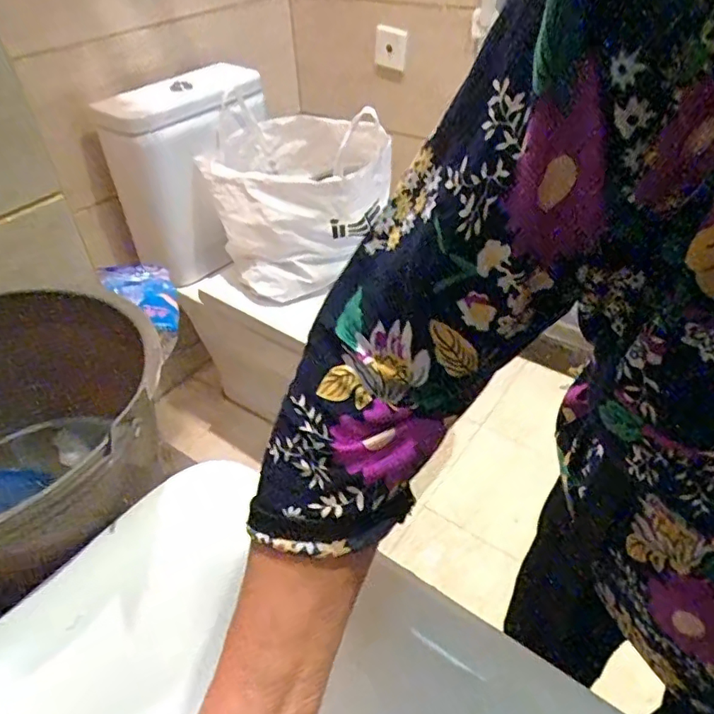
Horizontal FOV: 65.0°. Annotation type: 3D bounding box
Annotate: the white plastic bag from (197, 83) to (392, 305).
[{"bbox_3d":[-0.103,-0.263,0.970,0.289,0.295,0.220,-9,42,-7],"label":"white plastic bag"}]

